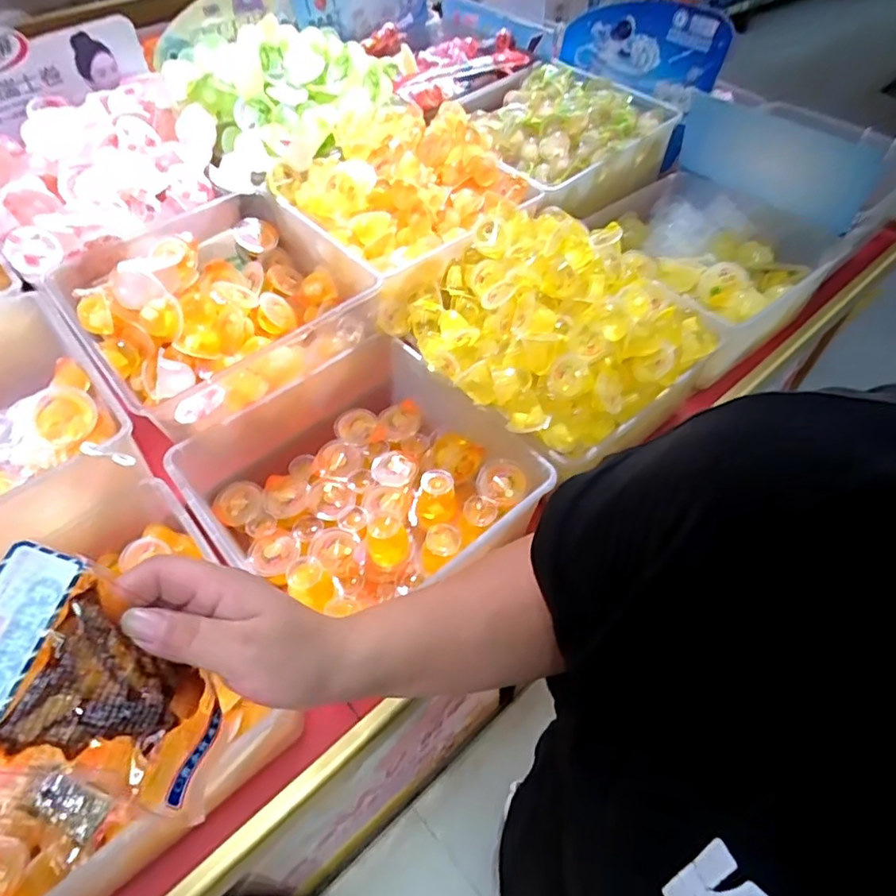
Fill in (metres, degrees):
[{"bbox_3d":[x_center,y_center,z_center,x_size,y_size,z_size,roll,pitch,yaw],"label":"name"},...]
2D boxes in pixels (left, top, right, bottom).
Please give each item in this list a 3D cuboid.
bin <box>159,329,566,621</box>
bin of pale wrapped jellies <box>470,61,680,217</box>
[{"bbox_3d":[-0.095,0.043,0.648,0.296,0.112,0.315,-36,61,-23],"label":"bin"},{"bbox_3d":[0.164,-0.482,0.926,0.327,0.112,0.276,-38,61,-23],"label":"bin of pale wrapped jellies"}]

